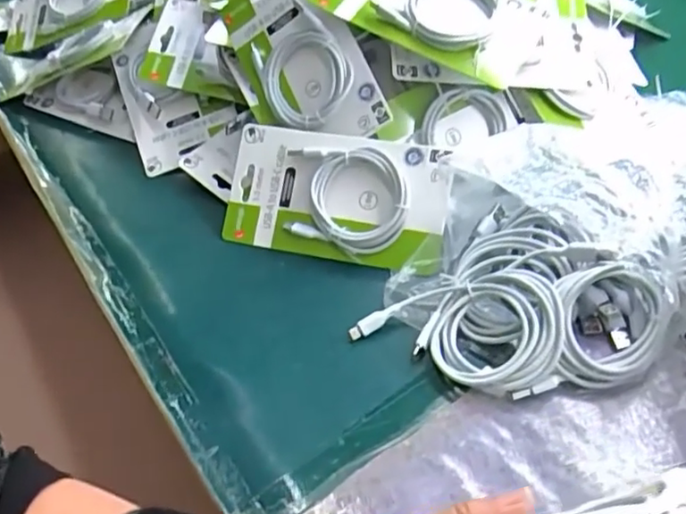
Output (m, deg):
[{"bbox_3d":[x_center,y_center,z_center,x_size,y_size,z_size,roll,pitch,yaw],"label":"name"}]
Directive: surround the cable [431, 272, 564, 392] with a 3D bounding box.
[{"bbox_3d":[0.103,0.049,0.413,0.082,0.016,0.082,-14,53,20],"label":"cable"}]

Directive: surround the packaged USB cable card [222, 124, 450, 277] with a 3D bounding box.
[{"bbox_3d":[-0.008,-0.049,0.496,0.178,0.018,0.102,7,85,15],"label":"packaged USB cable card"}]

